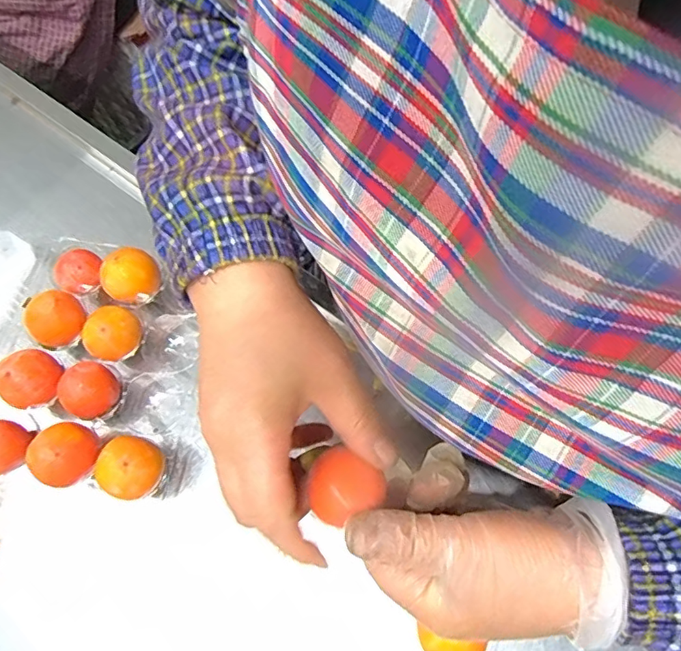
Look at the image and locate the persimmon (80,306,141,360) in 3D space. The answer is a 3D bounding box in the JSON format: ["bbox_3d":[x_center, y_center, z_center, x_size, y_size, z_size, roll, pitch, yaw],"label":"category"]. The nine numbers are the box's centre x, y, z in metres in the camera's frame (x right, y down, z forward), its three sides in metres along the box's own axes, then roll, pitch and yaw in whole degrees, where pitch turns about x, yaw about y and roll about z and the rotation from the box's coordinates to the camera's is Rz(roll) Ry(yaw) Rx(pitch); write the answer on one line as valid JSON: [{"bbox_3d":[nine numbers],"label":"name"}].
[{"bbox_3d":[-0.168,0.006,0.375,0.032,0.026,0.037,11,69,6],"label":"persimmon"}]

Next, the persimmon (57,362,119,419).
[{"bbox_3d":[-0.178,0.047,0.369,0.035,0.037,0.031,-36,73,-10],"label":"persimmon"}]

